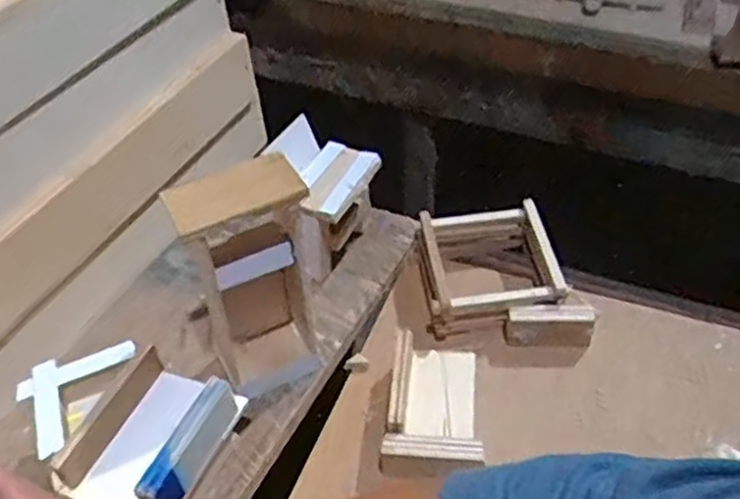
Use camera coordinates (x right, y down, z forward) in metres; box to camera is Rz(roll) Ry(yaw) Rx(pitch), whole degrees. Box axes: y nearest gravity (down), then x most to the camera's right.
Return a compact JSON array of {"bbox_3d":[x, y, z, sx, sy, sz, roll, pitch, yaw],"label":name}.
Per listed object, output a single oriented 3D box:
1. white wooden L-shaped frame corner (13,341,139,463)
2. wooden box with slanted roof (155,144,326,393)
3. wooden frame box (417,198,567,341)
[{"bbox_3d":[-0.222,0.100,0.529,0.061,0.005,0.098,14,48,18],"label":"white wooden L-shaped frame corner"},{"bbox_3d":[-0.082,0.029,0.556,0.090,0.188,0.065,-16,46,-11],"label":"wooden box with slanted roof"},{"bbox_3d":[0.104,0.012,0.656,0.116,0.062,0.120,-7,42,-2],"label":"wooden frame box"}]

